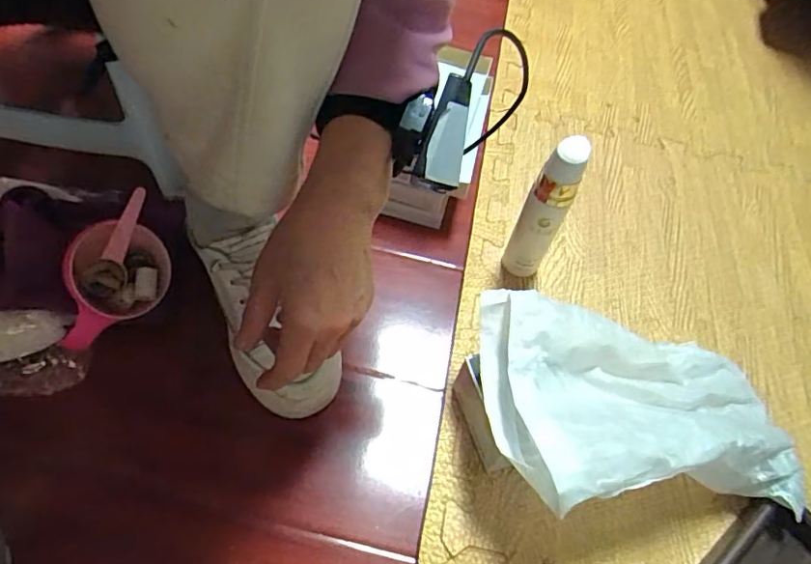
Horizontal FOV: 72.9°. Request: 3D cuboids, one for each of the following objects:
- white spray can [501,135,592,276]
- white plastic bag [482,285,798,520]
[{"bbox_3d":[0.133,-0.066,0.536,0.045,0.167,0.039,19,56,12],"label":"white spray can"},{"bbox_3d":[0.189,0.107,0.465,0.255,0.114,0.166,3,56,-6],"label":"white plastic bag"}]

